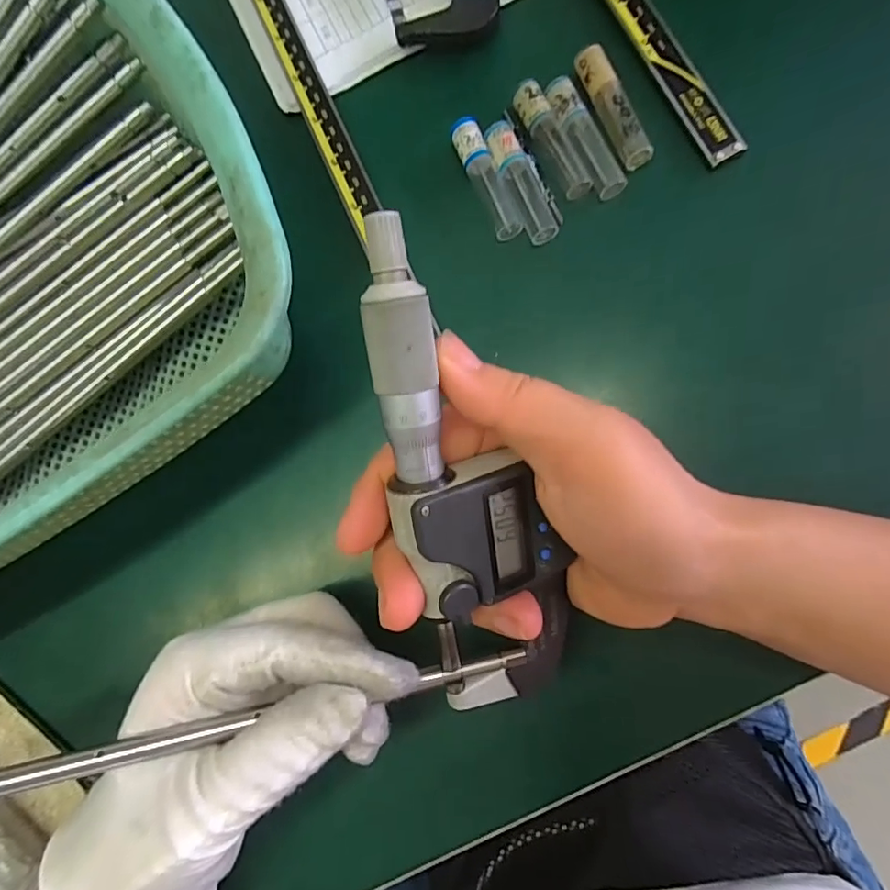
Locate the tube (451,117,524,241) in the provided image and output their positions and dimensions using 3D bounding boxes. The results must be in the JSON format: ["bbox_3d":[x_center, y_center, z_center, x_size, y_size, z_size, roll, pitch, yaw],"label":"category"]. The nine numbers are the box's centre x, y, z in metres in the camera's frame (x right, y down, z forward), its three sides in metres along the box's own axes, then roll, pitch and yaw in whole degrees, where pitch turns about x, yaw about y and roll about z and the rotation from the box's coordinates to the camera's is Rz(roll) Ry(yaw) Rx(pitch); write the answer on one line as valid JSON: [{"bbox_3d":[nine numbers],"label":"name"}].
[{"bbox_3d":[0.019,-0.121,0.240,0.013,0.016,0.058,-23,82,3],"label":"tube"}]

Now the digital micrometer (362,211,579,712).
[{"bbox_3d":[0.005,0.018,0.155,0.046,0.031,0.159,-18,111,4],"label":"digital micrometer"}]

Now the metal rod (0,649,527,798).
[{"bbox_3d":[-0.094,0.095,0.162,0.252,0.006,0.007,-11,82,-7],"label":"metal rod"}]

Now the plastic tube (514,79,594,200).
[{"bbox_3d":[0.049,-0.137,0.235,0.013,0.011,0.056,-29,81,2],"label":"plastic tube"}]

